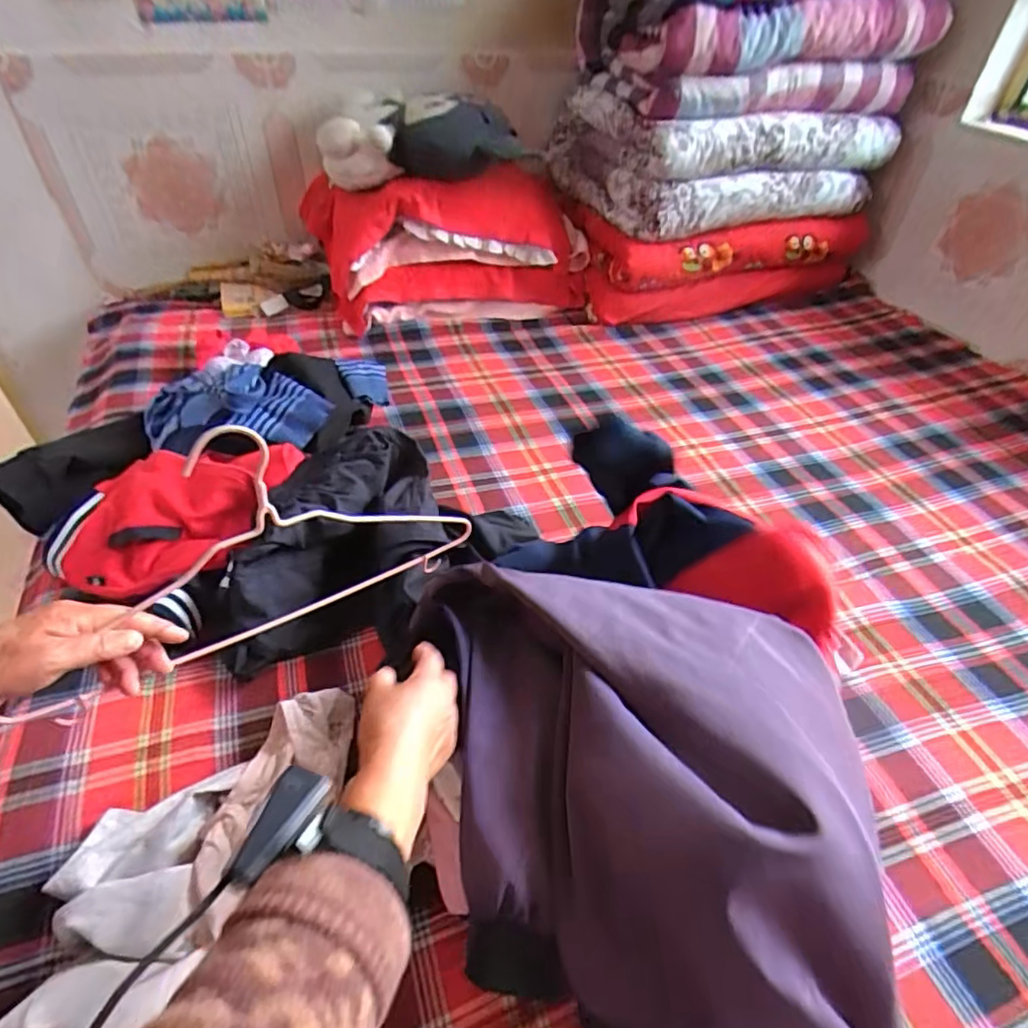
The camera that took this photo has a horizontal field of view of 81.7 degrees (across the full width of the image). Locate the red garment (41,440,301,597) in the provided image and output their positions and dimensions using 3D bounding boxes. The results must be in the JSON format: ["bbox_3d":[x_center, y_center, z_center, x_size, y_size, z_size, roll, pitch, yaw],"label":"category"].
[{"bbox_3d":[-0.450,0.001,0.767,0.308,0.096,0.188,2,44,0],"label":"red garment"}]

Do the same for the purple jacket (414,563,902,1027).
[{"bbox_3d":[0.113,0.278,0.447,0.286,0.207,0.587,-7,44,-9],"label":"purple jacket"}]

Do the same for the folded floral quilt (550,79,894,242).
[{"bbox_3d":[0.450,-0.899,1.472,0.693,0.207,0.538,-12,45,-14],"label":"folded floral quilt"}]

